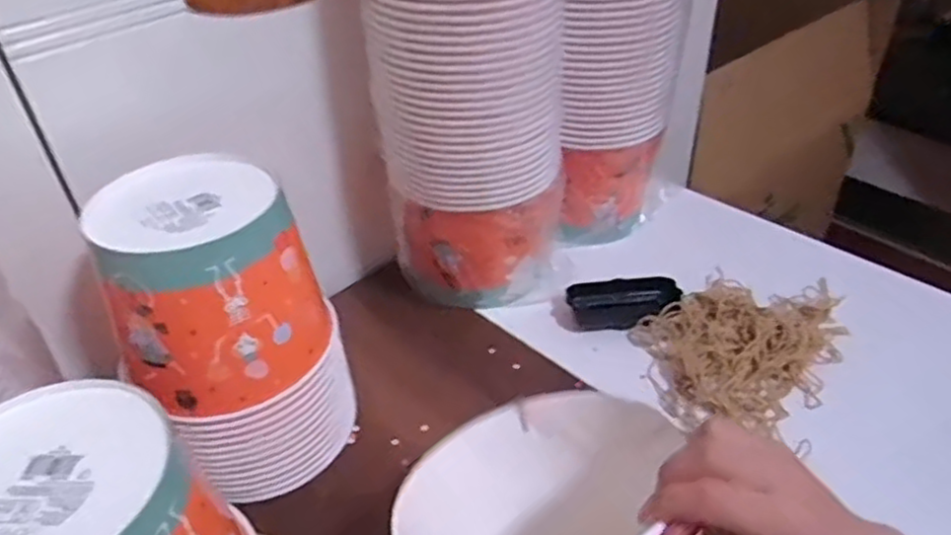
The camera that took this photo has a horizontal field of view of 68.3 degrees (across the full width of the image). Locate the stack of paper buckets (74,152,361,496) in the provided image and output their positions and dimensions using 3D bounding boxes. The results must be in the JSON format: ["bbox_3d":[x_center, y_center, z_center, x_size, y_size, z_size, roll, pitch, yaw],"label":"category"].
[{"bbox_3d":[-0.186,0.047,0.549,0.145,0.231,0.159,-19,42,-18],"label":"stack of paper buckets"}]

